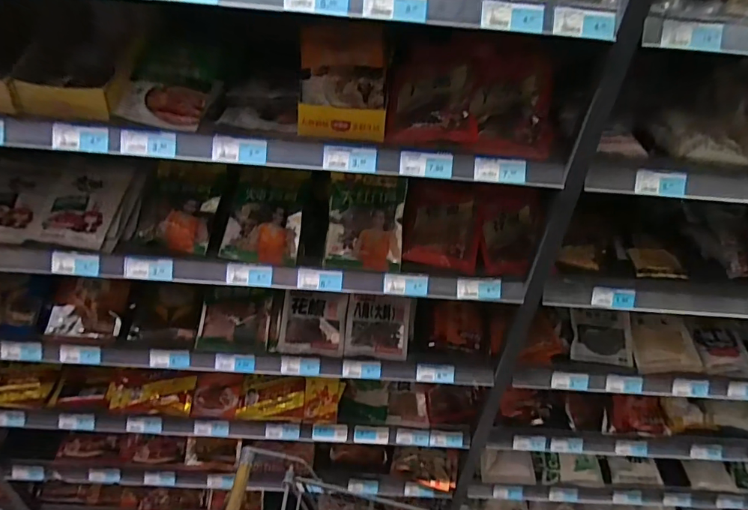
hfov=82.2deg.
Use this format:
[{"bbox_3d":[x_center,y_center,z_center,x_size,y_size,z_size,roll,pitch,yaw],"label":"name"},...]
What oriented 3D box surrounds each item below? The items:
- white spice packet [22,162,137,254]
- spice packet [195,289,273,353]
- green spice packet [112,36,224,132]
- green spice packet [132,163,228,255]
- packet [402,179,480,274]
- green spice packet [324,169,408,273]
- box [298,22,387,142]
[{"bbox_3d":[-0.521,-0.094,0.770,0.125,0.012,0.172,9,64,-3],"label":"white spice packet"},{"bbox_3d":[-0.286,0.134,0.878,0.139,0.020,0.126,2,78,0],"label":"spice packet"},{"bbox_3d":[-0.310,-0.264,0.662,0.125,0.013,0.163,10,64,-9],"label":"green spice packet"},{"bbox_3d":[-0.353,-0.090,0.780,0.136,0.016,0.178,5,64,1],"label":"green spice packet"},{"bbox_3d":[0.125,-0.059,0.817,0.149,0.030,0.179,10,64,-1],"label":"packet"},{"bbox_3d":[-0.014,-0.056,0.758,0.131,0.167,0.018,5,4,-1],"label":"green spice packet"},{"bbox_3d":[-0.043,-0.264,0.651,0.146,0.132,0.128,3,33,-4],"label":"box"}]

